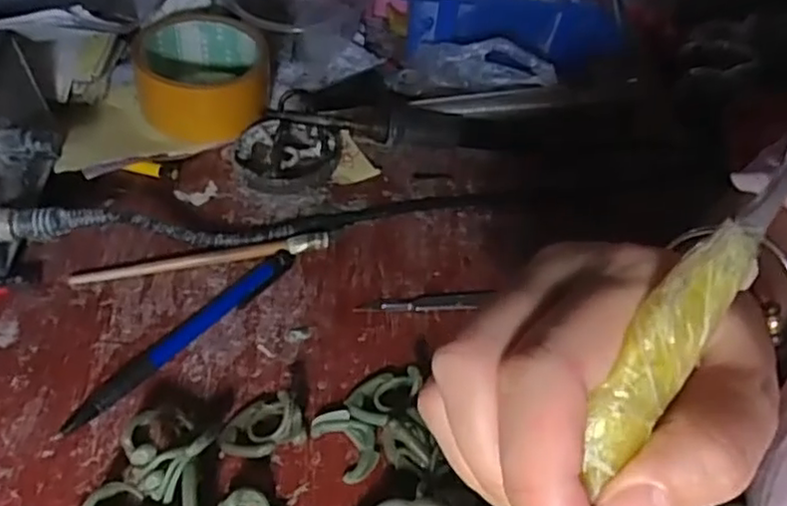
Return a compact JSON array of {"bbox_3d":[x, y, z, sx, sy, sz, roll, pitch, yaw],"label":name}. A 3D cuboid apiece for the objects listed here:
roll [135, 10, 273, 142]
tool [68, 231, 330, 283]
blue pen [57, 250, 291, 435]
[{"bbox_3d":[-0.128,-0.120,0.458,0.079,0.046,0.079,3,46,-3],"label":"roll"},{"bbox_3d":[-0.106,0.002,0.380,0.138,0.009,0.010,-8,48,-13],"label":"tool"},{"bbox_3d":[-0.104,0.039,0.343,0.014,0.009,0.143,31,51,22],"label":"blue pen"}]

